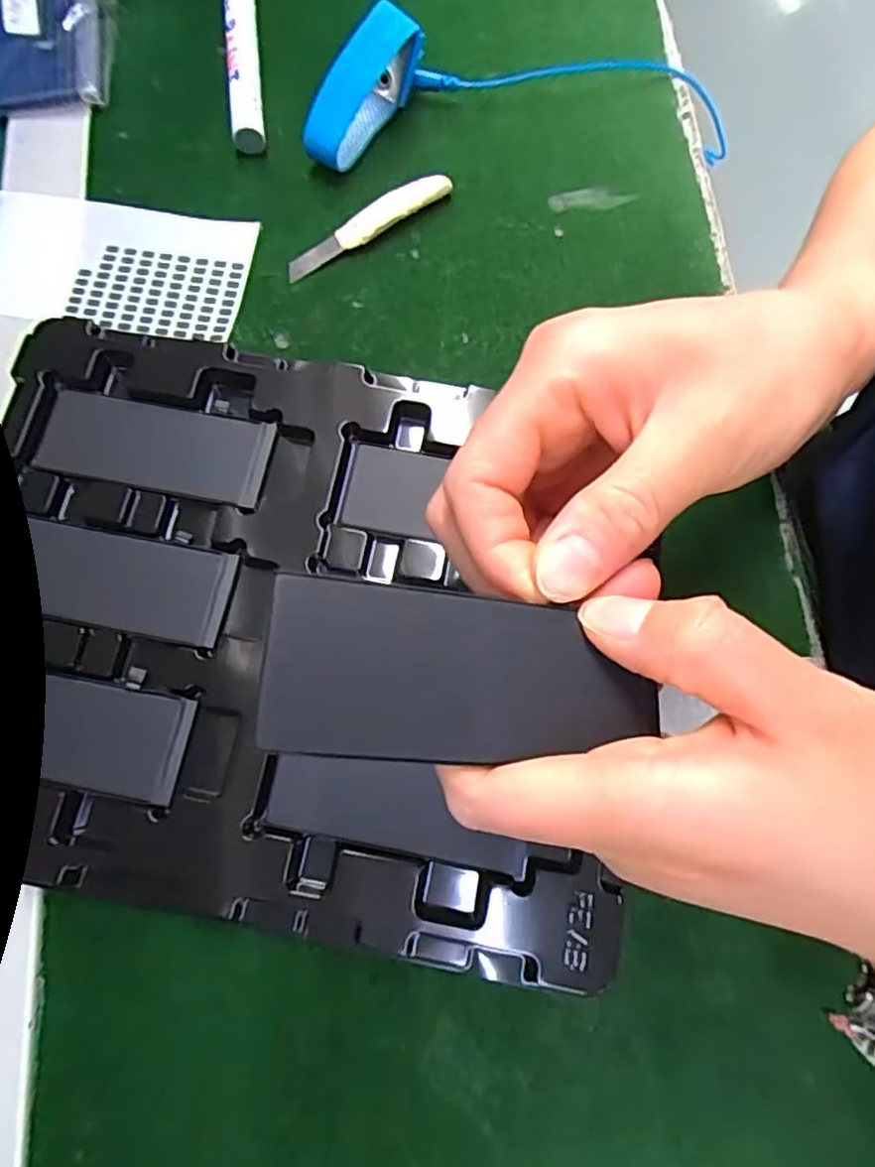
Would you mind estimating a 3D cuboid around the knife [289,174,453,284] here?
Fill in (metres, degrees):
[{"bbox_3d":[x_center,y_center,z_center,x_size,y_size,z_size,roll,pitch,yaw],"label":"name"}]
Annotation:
[{"bbox_3d":[-0.032,-0.166,0.299,0.085,0.010,0.015,-31,78,-8],"label":"knife"}]

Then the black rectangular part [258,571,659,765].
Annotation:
[{"bbox_3d":[0.006,0.020,0.145,0.086,0.005,0.038,7,75,-13],"label":"black rectangular part"}]

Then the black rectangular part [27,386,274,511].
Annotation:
[{"bbox_3d":[-0.118,-0.057,0.269,0.095,0.008,0.039,9,75,2],"label":"black rectangular part"}]

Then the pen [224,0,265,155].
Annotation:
[{"bbox_3d":[-0.097,-0.276,0.323,0.015,0.017,0.136,-6,75,-2],"label":"pen"}]

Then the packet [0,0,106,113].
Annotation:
[{"bbox_3d":[-0.199,-0.283,0.321,0.063,0.023,0.105,-6,75,-2],"label":"packet"}]

